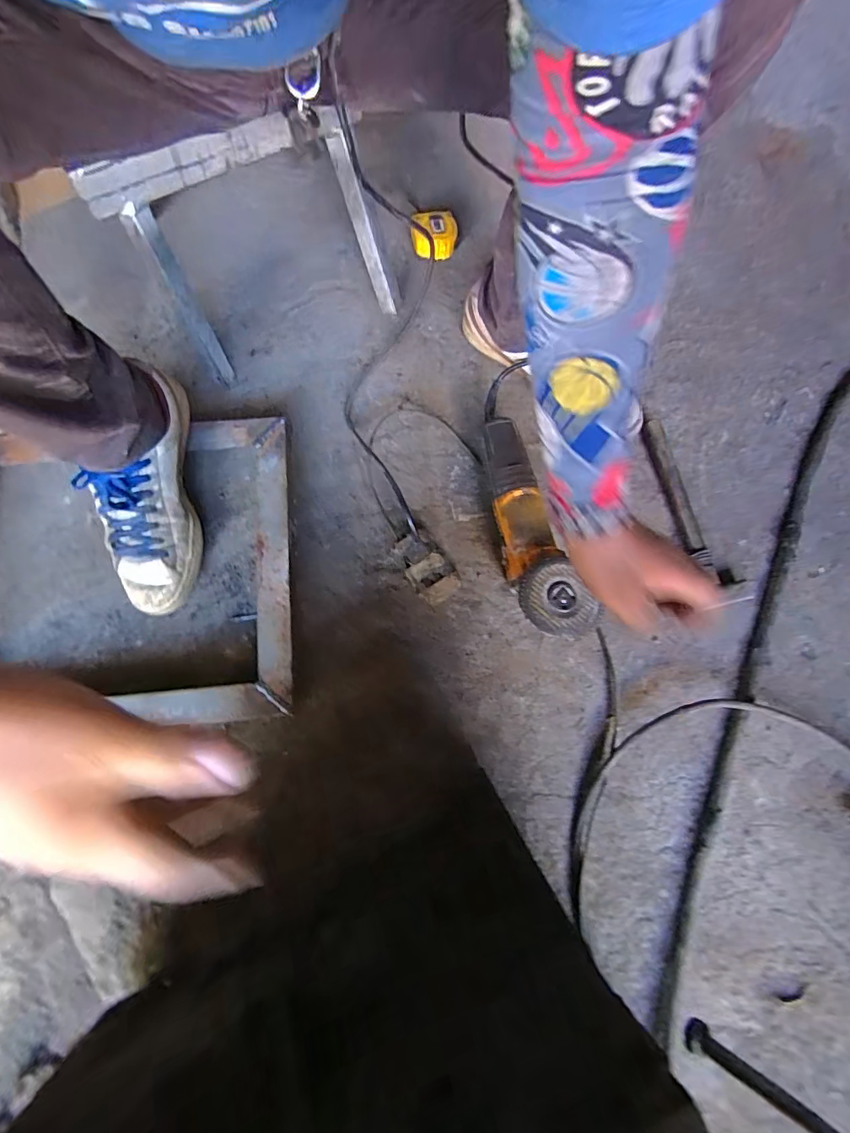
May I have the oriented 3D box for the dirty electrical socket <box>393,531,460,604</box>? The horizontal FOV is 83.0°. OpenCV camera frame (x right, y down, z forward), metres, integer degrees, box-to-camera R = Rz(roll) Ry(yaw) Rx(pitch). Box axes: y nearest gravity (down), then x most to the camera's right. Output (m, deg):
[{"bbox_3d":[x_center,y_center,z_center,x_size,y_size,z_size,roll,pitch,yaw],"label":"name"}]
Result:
[{"bbox_3d":[0.001,0.001,0.589,0.053,0.033,0.087,-34,81,-9],"label":"dirty electrical socket"}]

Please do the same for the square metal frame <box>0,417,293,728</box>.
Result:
[{"bbox_3d":[-0.357,0.006,0.575,0.387,0.056,0.364,-5,78,-3],"label":"square metal frame"}]

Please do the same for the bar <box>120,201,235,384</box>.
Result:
[{"bbox_3d":[-0.289,-0.319,0.581,0.027,0.202,0.024,-24,49,-5],"label":"bar"}]

